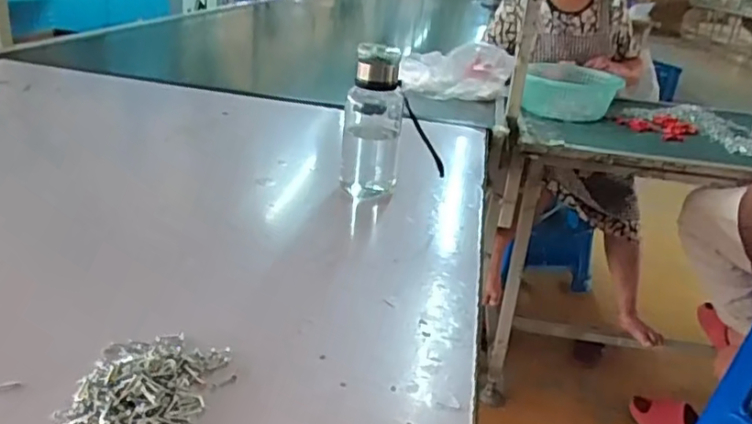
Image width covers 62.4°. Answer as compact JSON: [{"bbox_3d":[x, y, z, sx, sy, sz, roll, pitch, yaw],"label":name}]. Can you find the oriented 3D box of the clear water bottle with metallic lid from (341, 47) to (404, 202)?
[{"bbox_3d":[-0.001,-0.134,0.947,0.093,0.222,0.081,4,22,-5],"label":"clear water bottle with metallic lid"}]

